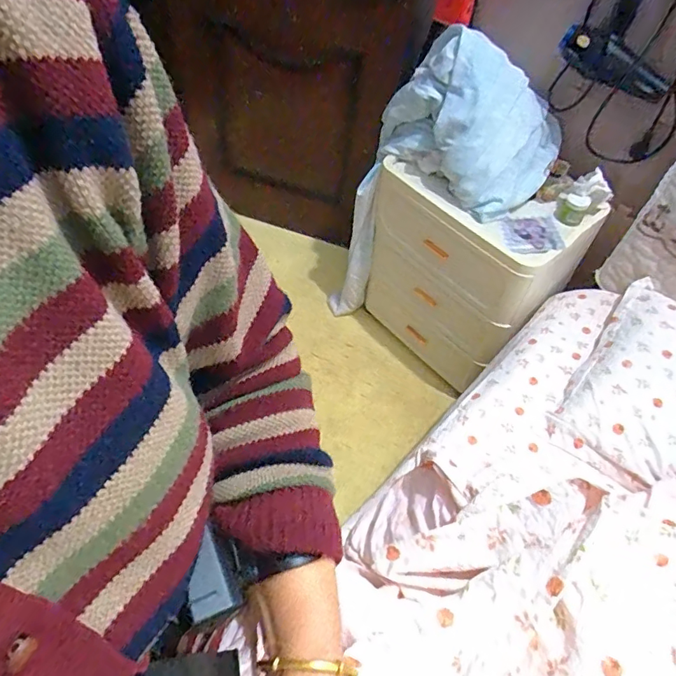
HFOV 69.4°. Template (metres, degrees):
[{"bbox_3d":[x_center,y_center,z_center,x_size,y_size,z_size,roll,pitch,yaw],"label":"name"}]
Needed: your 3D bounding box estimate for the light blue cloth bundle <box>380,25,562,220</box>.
[{"bbox_3d":[0.319,-0.524,1.179,0.416,0.297,0.245,36,57,21],"label":"light blue cloth bundle"}]

